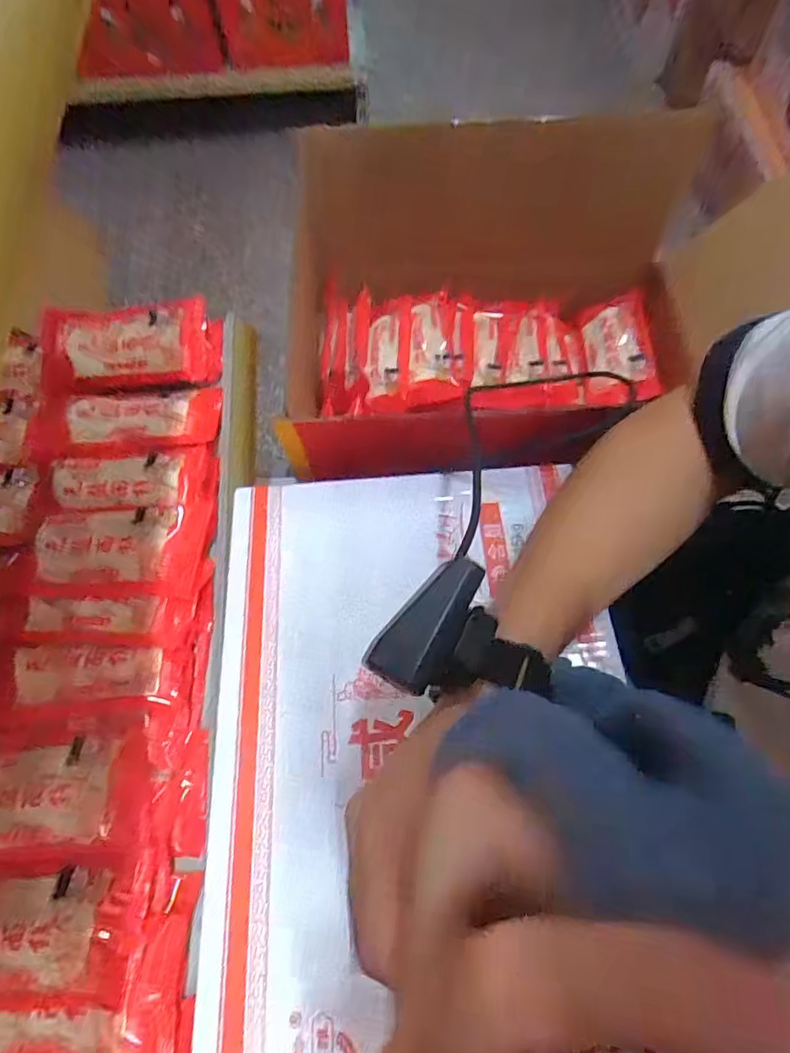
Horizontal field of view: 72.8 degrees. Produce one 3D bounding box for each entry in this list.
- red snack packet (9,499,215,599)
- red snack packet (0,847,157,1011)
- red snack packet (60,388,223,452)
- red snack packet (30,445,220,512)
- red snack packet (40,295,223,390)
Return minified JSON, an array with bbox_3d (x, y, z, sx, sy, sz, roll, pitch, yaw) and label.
[{"bbox_3d":[-0.231,0.016,0.434,0.151,0.014,0.079,-1,67,0],"label":"red snack packet"},{"bbox_3d":[-0.230,0.252,0.333,0.142,0.017,0.072,-3,67,0],"label":"red snack packet"},{"bbox_3d":[-0.240,-0.100,0.500,0.146,0.023,0.074,-6,67,-1],"label":"red snack packet"},{"bbox_3d":[-0.242,-0.039,0.471,0.170,0.019,0.058,-1,67,1],"label":"red snack packet"},{"bbox_3d":[-0.266,-0.179,0.533,0.174,0.032,0.082,-8,67,-2],"label":"red snack packet"}]

